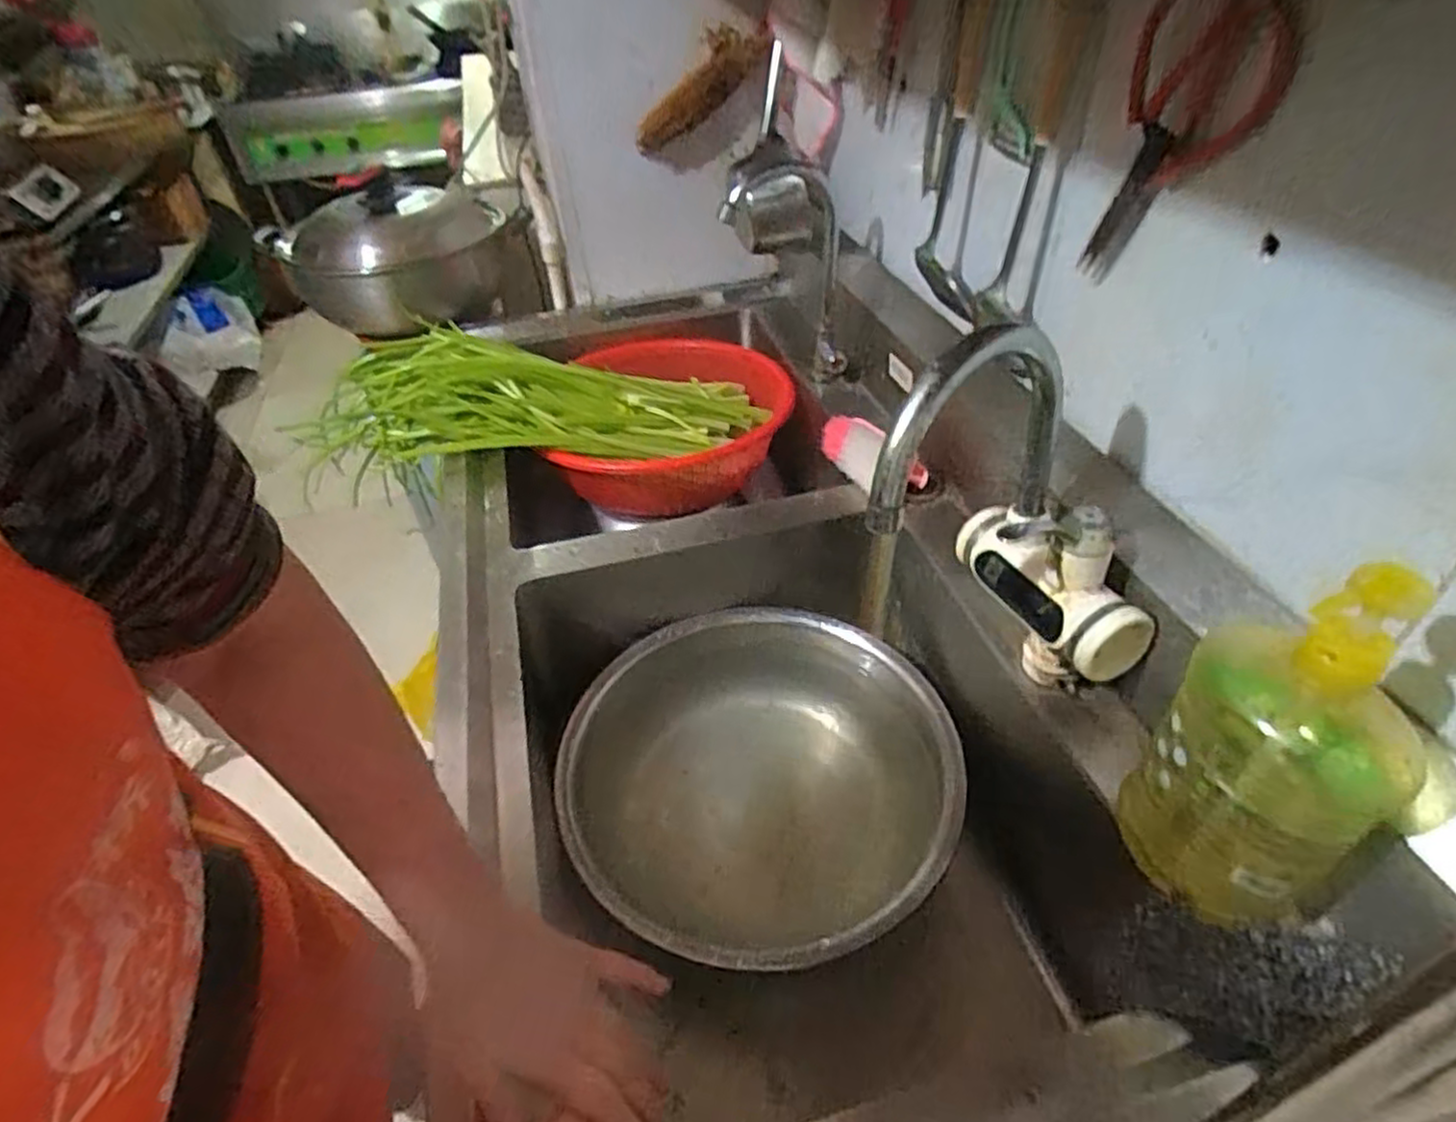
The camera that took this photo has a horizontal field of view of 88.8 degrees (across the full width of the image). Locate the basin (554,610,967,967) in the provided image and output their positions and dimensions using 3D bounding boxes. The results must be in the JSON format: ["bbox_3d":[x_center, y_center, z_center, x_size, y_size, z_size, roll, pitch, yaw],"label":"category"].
[{"bbox_3d":[0.029,0.216,0.753,0.380,0.094,0.364,-25,47,-22],"label":"basin"}]

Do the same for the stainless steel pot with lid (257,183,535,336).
[{"bbox_3d":[-0.483,-0.492,1.168,0.345,0.172,0.329,22,48,25],"label":"stainless steel pot with lid"}]

